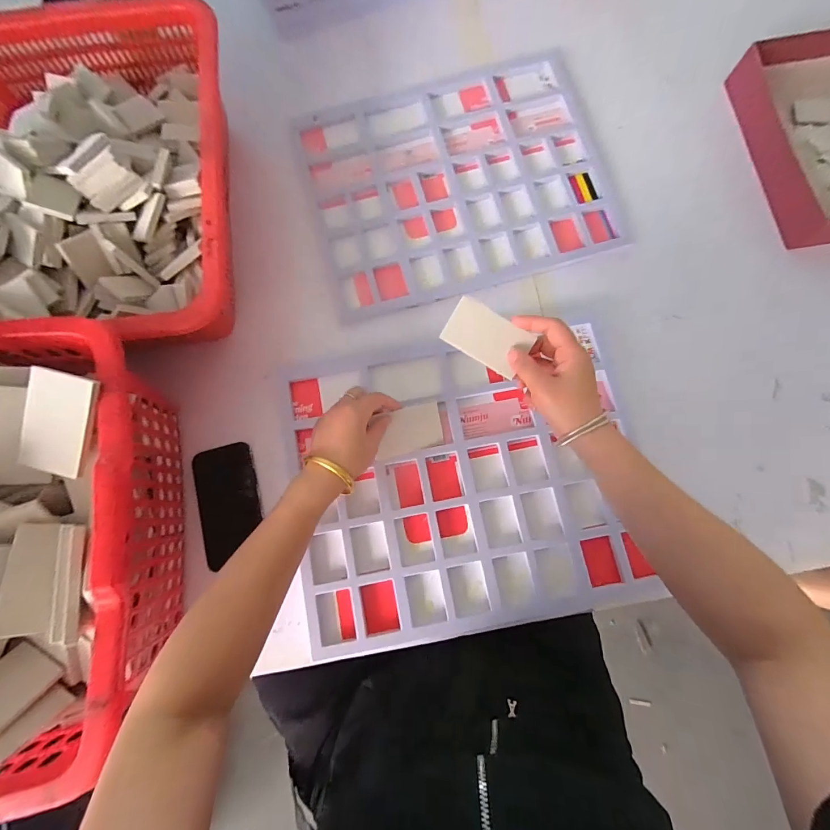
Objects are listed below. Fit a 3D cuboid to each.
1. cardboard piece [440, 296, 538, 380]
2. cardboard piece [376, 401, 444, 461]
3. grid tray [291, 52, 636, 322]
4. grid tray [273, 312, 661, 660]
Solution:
[{"bbox_3d":[0.075,-0.079,0.405,0.086,0.004,0.050,31,103,2],"label":"cardboard piece"},{"bbox_3d":[-0.008,0.019,0.483,0.084,0.004,0.055,-15,96,-8],"label":"cardboard piece"},{"bbox_3d":[0.061,-0.347,0.573,0.422,0.013,0.346,-15,78,-2],"label":"grid tray"},{"bbox_3d":[0.058,0.075,0.483,0.399,0.029,0.347,-9,79,-2],"label":"grid tray"}]

